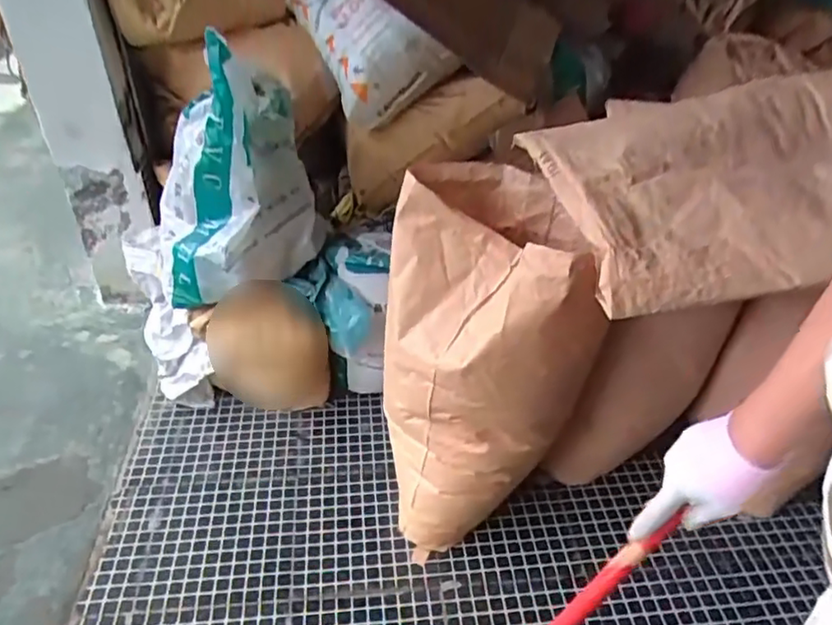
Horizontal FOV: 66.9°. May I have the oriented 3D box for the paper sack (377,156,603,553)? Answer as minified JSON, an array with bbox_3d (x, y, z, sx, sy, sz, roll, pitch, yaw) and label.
[{"bbox_3d":[0.124,0.087,1.259,0.352,0.636,0.371,-7,39,-12],"label":"paper sack"}]

